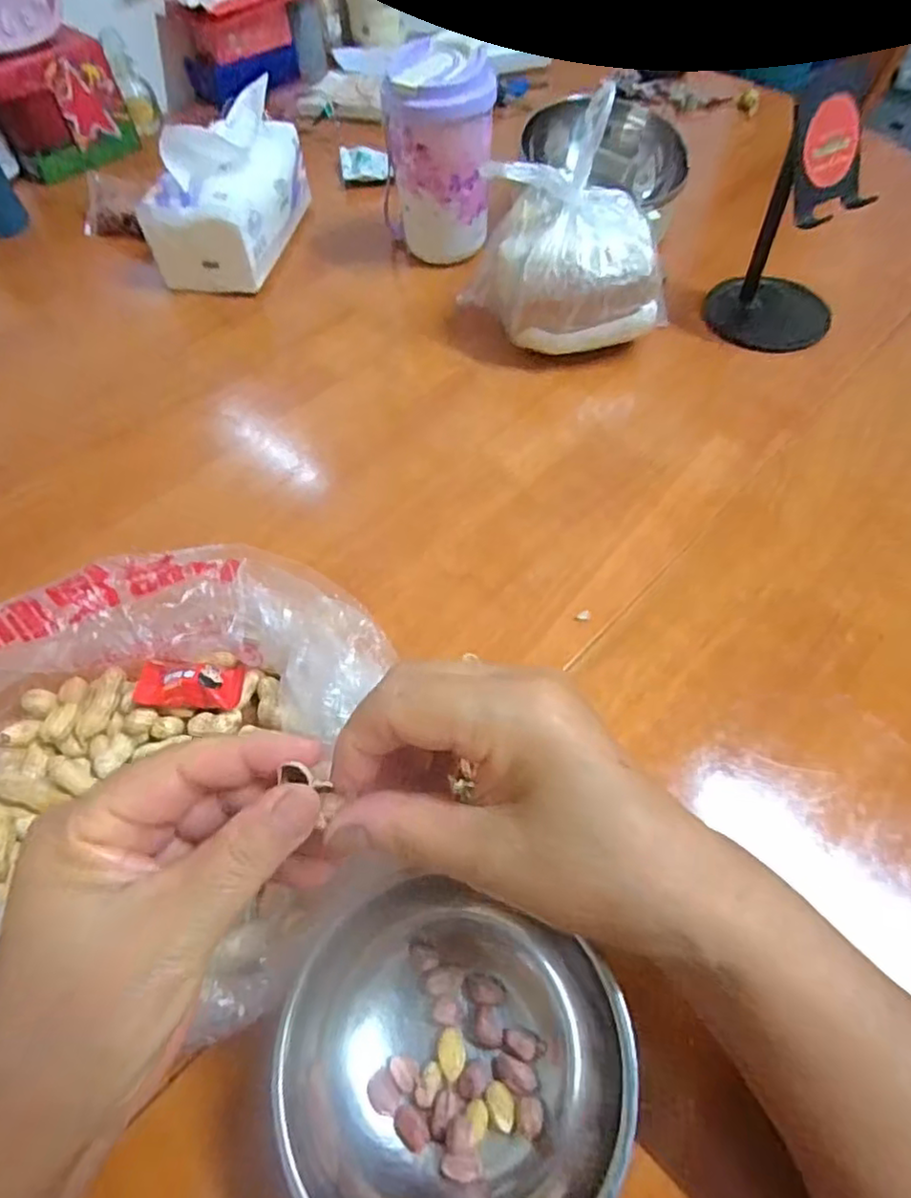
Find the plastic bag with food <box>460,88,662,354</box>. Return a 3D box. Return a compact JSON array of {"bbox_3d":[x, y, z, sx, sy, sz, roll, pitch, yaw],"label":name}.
[{"bbox_3d":[0.077,-0.245,0.450,0.125,0.131,0.095,-14,57,-6],"label":"plastic bag with food"}]

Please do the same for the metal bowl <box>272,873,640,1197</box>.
[{"bbox_3d":[-0.003,0.169,0.223,0.114,0.051,0.114,-1,57,2],"label":"metal bowl"}]

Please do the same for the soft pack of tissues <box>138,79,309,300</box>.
[{"bbox_3d":[-0.199,-0.356,0.551,0.096,0.099,0.151,5,57,6],"label":"soft pack of tissues"}]

